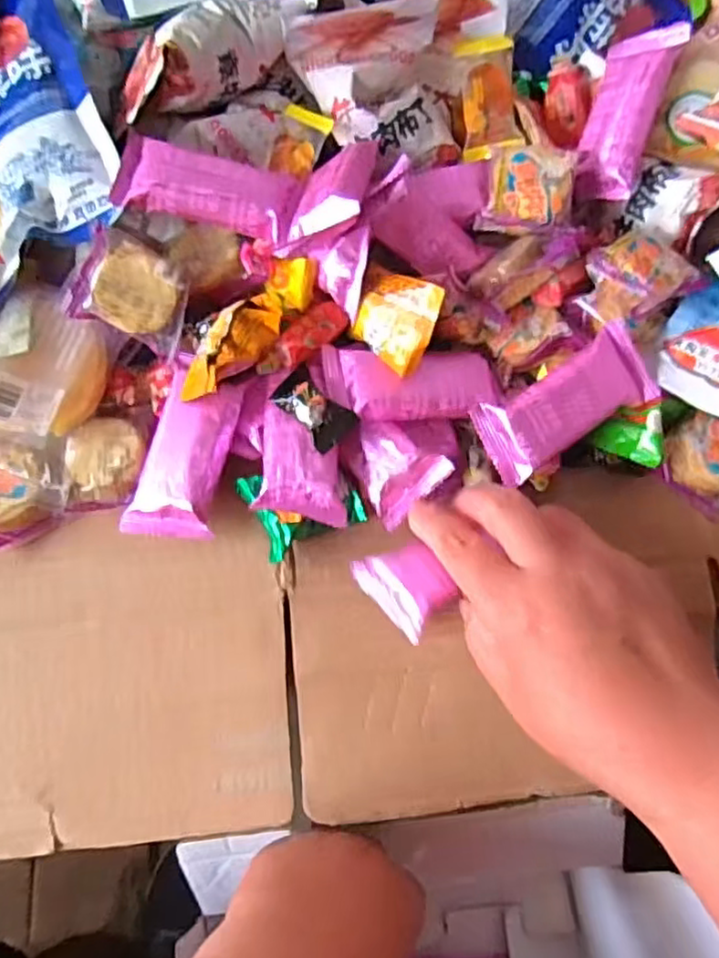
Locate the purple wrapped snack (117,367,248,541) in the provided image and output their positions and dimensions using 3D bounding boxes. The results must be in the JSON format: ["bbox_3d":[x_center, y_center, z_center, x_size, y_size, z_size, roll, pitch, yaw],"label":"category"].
[{"bbox_3d":[-0.087,-0.011,0.338,0.042,0.014,0.086,17,83,9],"label":"purple wrapped snack"}]

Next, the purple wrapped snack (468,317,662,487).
[{"bbox_3d":[0.105,-0.040,0.341,0.097,0.018,0.042,-31,99,-16],"label":"purple wrapped snack"}]

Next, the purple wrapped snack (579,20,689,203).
[{"bbox_3d":[0.142,-0.199,0.365,0.038,0.015,0.096,15,85,41],"label":"purple wrapped snack"}]

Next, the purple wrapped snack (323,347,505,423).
[{"bbox_3d":[0.028,-0.047,0.342,0.089,0.019,0.041,-2,67,1],"label":"purple wrapped snack"}]

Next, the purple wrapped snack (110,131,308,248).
[{"bbox_3d":[-0.073,-0.146,0.334,0.086,0.016,0.043,10,67,-11],"label":"purple wrapped snack"}]

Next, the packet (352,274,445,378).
[{"bbox_3d":[0.018,-0.079,0.332,0.040,0.007,0.046,39,118,21],"label":"packet"}]

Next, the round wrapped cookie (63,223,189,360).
[{"bbox_3d":[-0.114,-0.094,0.343,0.055,0.016,0.048,19,107,-21],"label":"round wrapped cookie"}]

